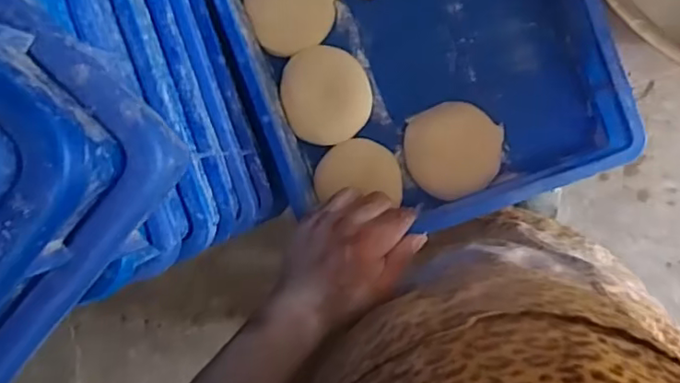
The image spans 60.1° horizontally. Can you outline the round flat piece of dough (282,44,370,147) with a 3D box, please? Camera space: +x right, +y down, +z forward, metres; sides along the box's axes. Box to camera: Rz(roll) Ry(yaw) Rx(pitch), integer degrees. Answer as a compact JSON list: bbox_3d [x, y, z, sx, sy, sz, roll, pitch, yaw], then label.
[{"bbox_3d":[-0.014,-0.093,0.576,0.085,0.015,0.091,1,95,8],"label":"round flat piece of dough"}]

